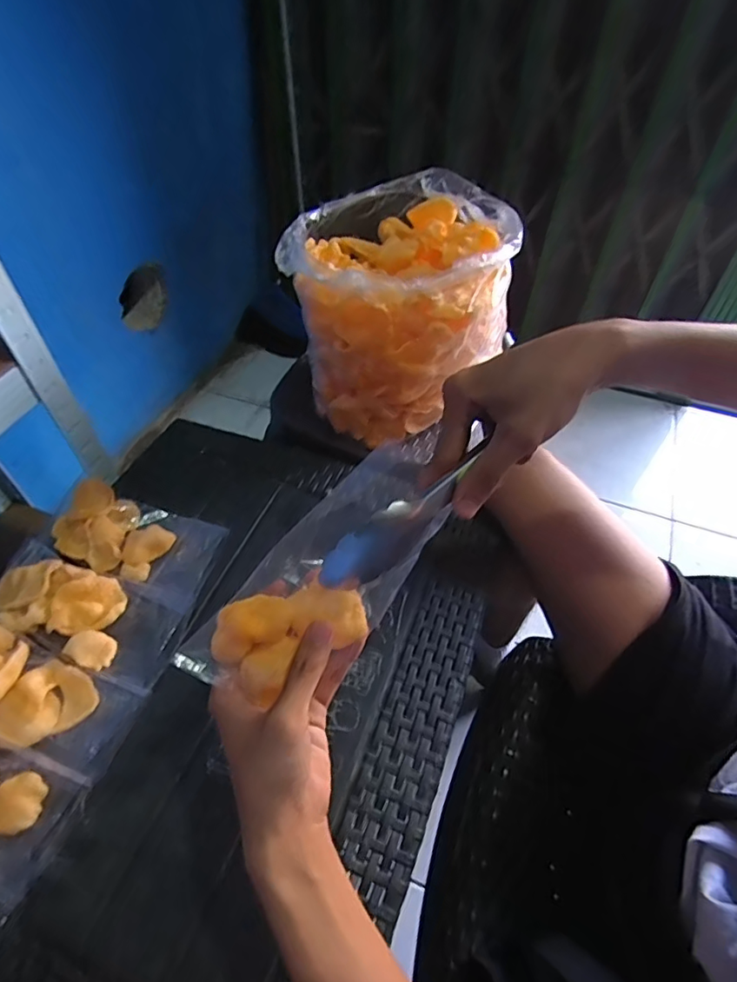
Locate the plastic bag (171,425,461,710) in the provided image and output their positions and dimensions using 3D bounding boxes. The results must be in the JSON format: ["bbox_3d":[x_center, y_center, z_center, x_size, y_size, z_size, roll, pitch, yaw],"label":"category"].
[{"bbox_3d":[-0.027,0.057,0.356,0.199,0.059,0.074,-45,61,-5],"label":"plastic bag"}]

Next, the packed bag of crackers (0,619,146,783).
[{"bbox_3d":[-0.292,0.169,0.456,0.192,0.033,0.081,17,52,13],"label":"packed bag of crackers"}]

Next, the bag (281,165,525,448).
[{"bbox_3d":[0.036,-0.207,0.622,0.224,0.202,0.226,19,53,15],"label":"bag"}]

